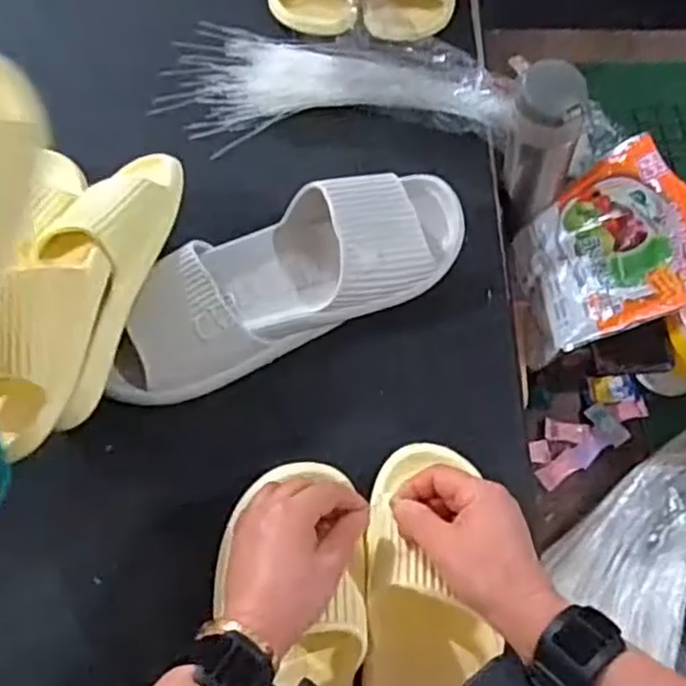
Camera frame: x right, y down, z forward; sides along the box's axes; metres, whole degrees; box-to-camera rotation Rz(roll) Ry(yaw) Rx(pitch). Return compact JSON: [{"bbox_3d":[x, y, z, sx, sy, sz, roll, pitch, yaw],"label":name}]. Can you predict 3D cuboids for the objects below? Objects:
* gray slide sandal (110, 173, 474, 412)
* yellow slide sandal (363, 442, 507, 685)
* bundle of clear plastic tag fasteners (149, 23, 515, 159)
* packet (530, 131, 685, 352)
[{"bbox_3d":[-0.042,-0.057,0.622,0.329,0.078,0.108,-21,65,-13],"label":"gray slide sandal"},{"bbox_3d":[0.057,0.198,0.508,0.090,0.065,0.264,0,69,-2],"label":"yellow slide sandal"},{"bbox_3d":[-0.013,-0.263,0.750,0.363,0.061,0.161,16,63,6],"label":"bundle of clear plastic tag fasteners"},{"bbox_3d":[0.258,-0.097,0.699,0.161,0.022,0.174,-27,64,31],"label":"packet"}]

